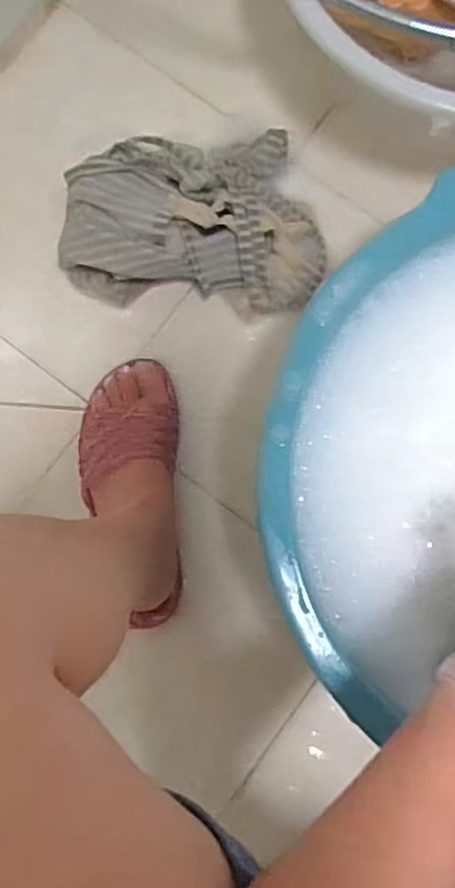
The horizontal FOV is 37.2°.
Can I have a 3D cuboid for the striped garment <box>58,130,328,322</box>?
[{"bbox_3d":[-0.032,-0.200,0.595,0.226,0.079,0.155,-3,83,2],"label":"striped garment"}]

